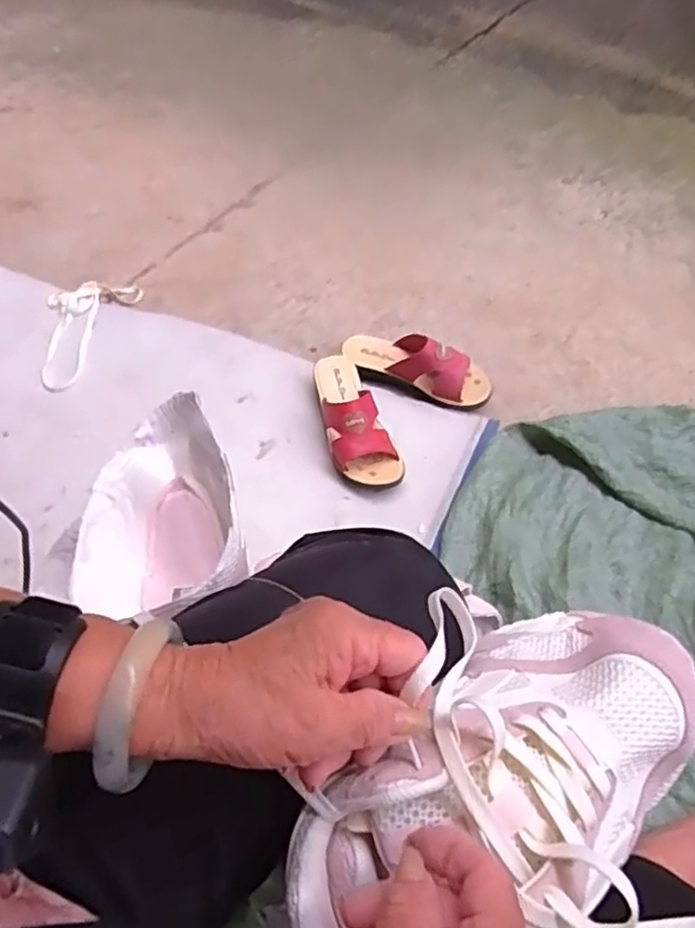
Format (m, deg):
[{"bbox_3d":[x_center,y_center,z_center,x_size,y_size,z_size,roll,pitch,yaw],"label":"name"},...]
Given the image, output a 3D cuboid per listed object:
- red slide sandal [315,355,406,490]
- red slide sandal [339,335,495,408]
[{"bbox_3d":[0.008,-0.067,0.916,0.085,0.076,0.219,-13,58,-8],"label":"red slide sandal"},{"bbox_3d":[0.103,-0.149,0.974,0.223,0.074,0.077,21,59,14],"label":"red slide sandal"}]

